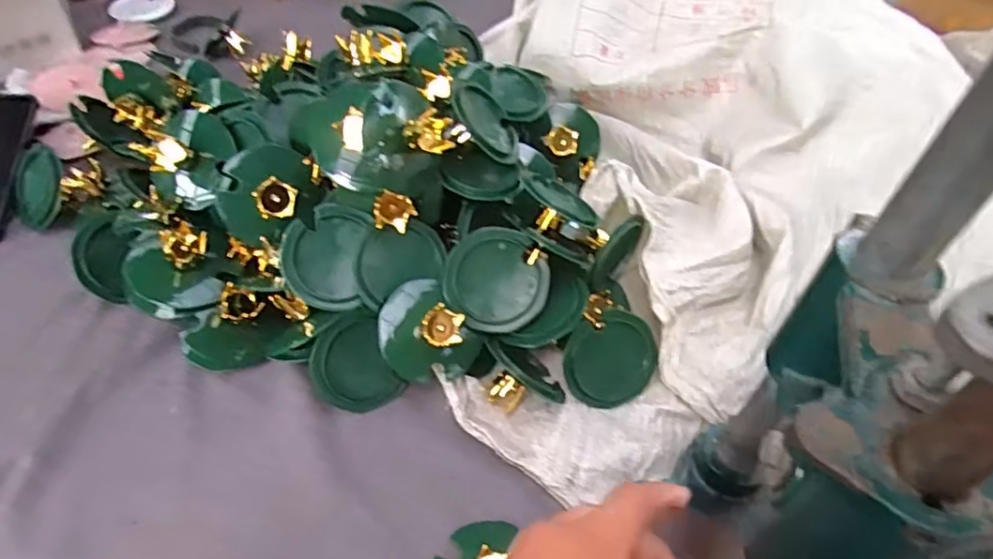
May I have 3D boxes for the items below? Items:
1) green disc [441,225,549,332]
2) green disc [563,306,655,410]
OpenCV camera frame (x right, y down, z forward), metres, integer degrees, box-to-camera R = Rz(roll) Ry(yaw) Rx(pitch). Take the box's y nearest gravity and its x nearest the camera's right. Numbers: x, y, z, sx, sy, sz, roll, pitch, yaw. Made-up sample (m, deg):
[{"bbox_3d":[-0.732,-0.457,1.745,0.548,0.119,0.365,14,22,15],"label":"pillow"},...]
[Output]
[{"bbox_3d":[0.001,0.001,0.444,0.076,0.011,0.075,1,83,-10],"label":"green disc"},{"bbox_3d":[0.088,0.061,0.465,0.073,0.004,0.073,1,86,-17],"label":"green disc"}]

